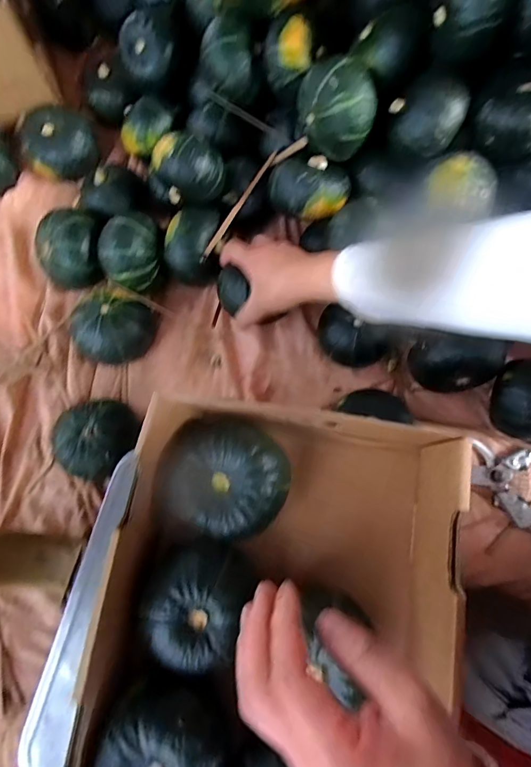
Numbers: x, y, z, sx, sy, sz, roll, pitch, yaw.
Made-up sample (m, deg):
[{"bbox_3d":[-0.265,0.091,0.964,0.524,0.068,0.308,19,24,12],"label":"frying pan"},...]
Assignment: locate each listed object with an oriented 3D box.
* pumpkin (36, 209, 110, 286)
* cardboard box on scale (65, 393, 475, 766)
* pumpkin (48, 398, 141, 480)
[{"bbox_3d":[-0.247,-0.170,0.516,0.084,0.063,0.091,2,75,3],"label":"pumpkin"},{"bbox_3d":[0.020,0.193,0.330,0.290,0.083,0.357,10,75,5],"label":"cardboard box on scale"},{"bbox_3d":[-0.196,0.064,0.474,0.081,0.053,0.089,-1,74,2],"label":"pumpkin"}]

